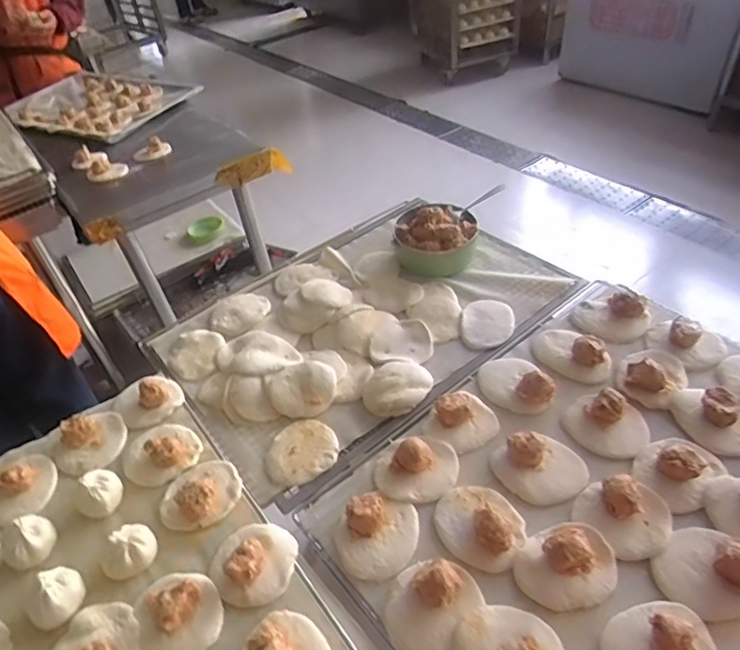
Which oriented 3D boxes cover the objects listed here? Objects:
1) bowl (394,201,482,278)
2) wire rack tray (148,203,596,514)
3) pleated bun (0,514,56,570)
[{"bbox_3d":[0.112,-0.157,0.959,0.137,0.079,0.130,-4,42,3],"label":"bowl"},{"bbox_3d":[-0.008,-0.030,0.901,0.615,0.037,0.412,-31,48,-24],"label":"wire rack tray"},{"bbox_3d":[-0.383,0.243,0.622,0.052,0.043,0.057,-4,42,3],"label":"pleated bun"}]

